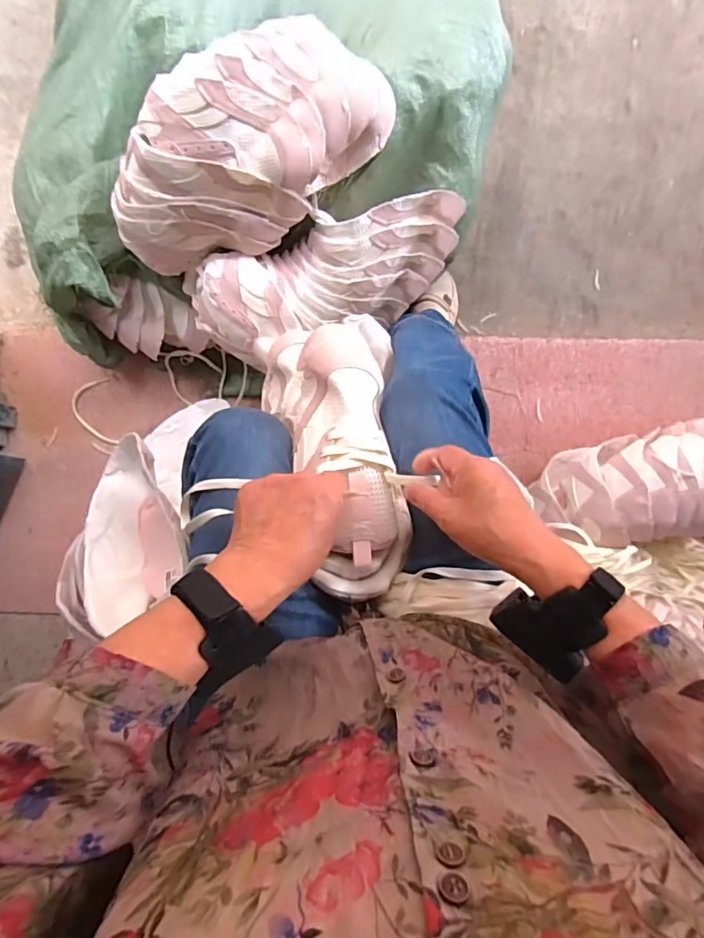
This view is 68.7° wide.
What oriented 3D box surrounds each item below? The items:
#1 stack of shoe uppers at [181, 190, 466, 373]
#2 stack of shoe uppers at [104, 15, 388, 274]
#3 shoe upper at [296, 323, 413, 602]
[{"bbox_3d":[-0.030,-0.260,0.723,0.390,0.117,0.149,-16,87,-1],"label":"stack of shoe uppers"},{"bbox_3d":[-0.128,-0.394,0.646,0.380,0.150,0.172,-28,87,-1],"label":"stack of shoe uppers"},{"bbox_3d":[-0.006,-0.016,0.484,0.090,0.079,0.263,-9,83,1],"label":"shoe upper"}]

